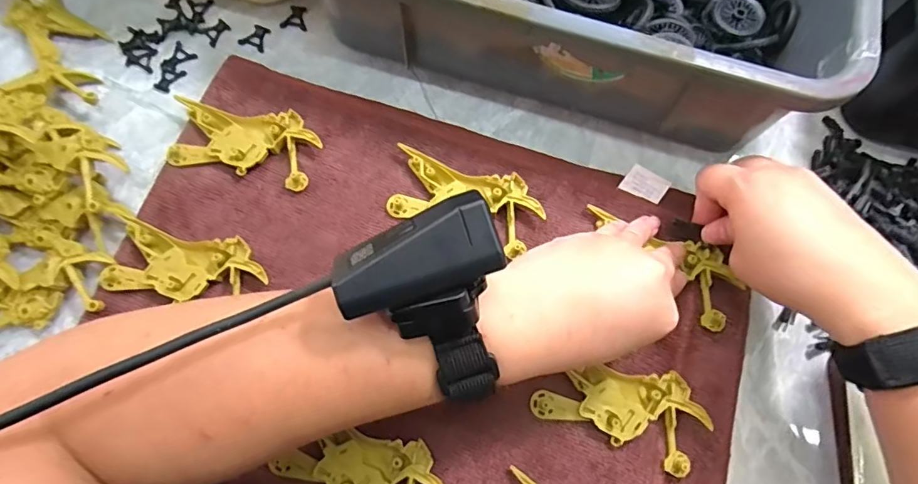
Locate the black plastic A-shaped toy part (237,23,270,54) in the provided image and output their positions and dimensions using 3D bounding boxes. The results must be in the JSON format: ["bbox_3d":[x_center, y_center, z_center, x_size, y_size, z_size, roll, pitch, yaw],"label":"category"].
[{"bbox_3d":[-0.157,-0.158,0.387,0.021,0.004,0.020,20,75,5],"label":"black plastic A-shaped toy part"}]

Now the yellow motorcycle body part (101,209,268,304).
[{"bbox_3d":[-0.179,0.014,0.322,0.107,0.013,0.046,12,74,3],"label":"yellow motorcycle body part"}]

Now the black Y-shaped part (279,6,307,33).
[{"bbox_3d":[-0.128,-0.175,0.392,0.021,0.004,0.021,7,74,1],"label":"black Y-shaped part"}]

